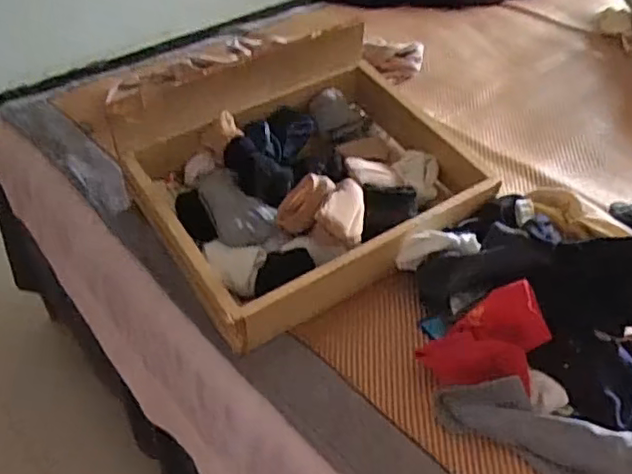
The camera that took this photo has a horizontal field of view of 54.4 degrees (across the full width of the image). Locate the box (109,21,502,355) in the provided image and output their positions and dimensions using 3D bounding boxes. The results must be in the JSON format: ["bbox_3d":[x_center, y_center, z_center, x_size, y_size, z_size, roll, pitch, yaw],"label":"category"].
[{"bbox_3d":[-0.014,-0.094,0.752,0.372,0.142,0.300,-24,45,-24],"label":"box"}]

